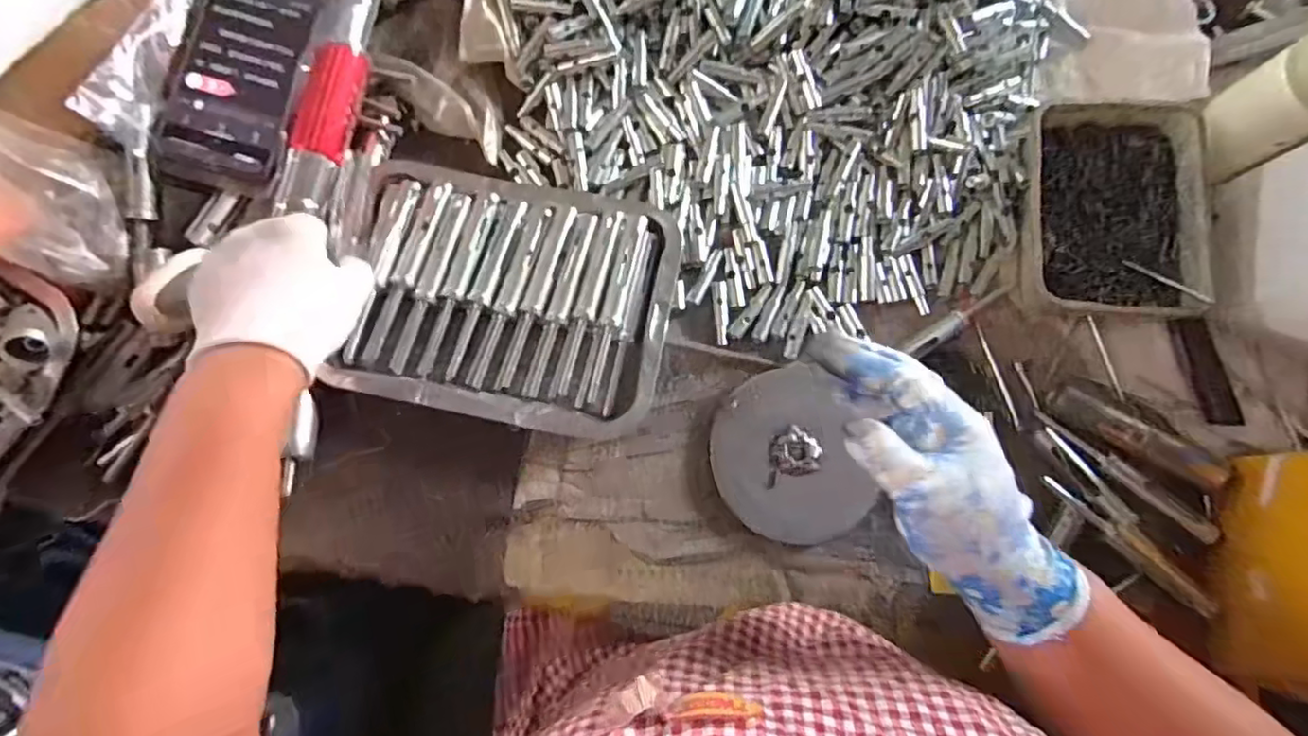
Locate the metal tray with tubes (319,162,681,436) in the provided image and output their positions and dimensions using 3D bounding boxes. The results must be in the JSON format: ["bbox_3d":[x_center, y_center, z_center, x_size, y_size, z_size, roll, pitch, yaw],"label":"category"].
[{"bbox_3d":[-0.108,-0.055,0.472,0.240,0.024,0.183,10,78,1],"label":"metal tray with tubes"}]

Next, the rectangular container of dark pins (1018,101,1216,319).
[{"bbox_3d":[0.362,-0.124,0.505,0.125,0.051,0.177,5,78,0],"label":"rectangular container of dark pins"}]

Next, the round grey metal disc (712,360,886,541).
[{"bbox_3d":[0.102,0.064,0.467,0.112,0.010,0.127,-6,78,-2],"label":"round grey metal disc"}]

